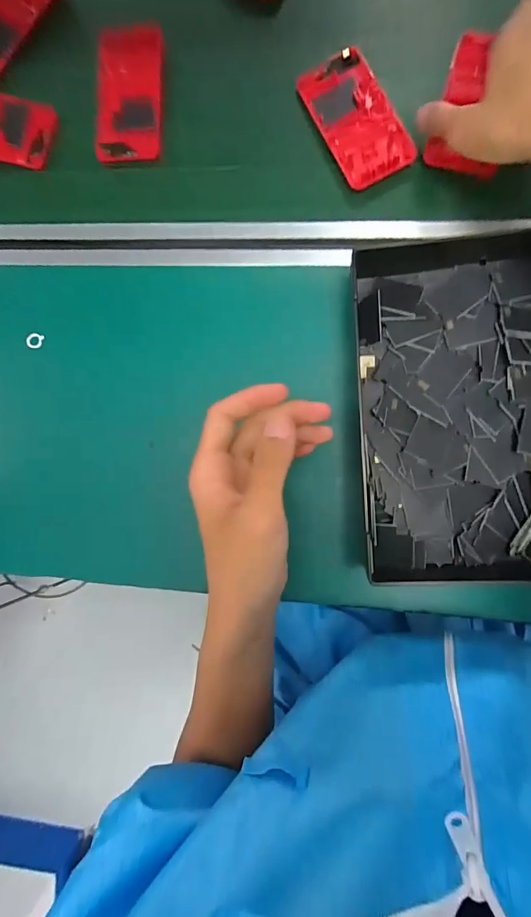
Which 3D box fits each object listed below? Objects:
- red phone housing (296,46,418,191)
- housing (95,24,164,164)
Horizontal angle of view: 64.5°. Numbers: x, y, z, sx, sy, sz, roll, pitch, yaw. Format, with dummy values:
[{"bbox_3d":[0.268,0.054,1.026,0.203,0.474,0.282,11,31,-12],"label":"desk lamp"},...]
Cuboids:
[{"bbox_3d":[0.079,-0.298,0.370,0.061,0.011,0.118,-26,86,6],"label":"red phone housing"},{"bbox_3d":[-0.130,-0.345,0.399,0.066,0.015,0.123,3,88,7],"label":"housing"}]

